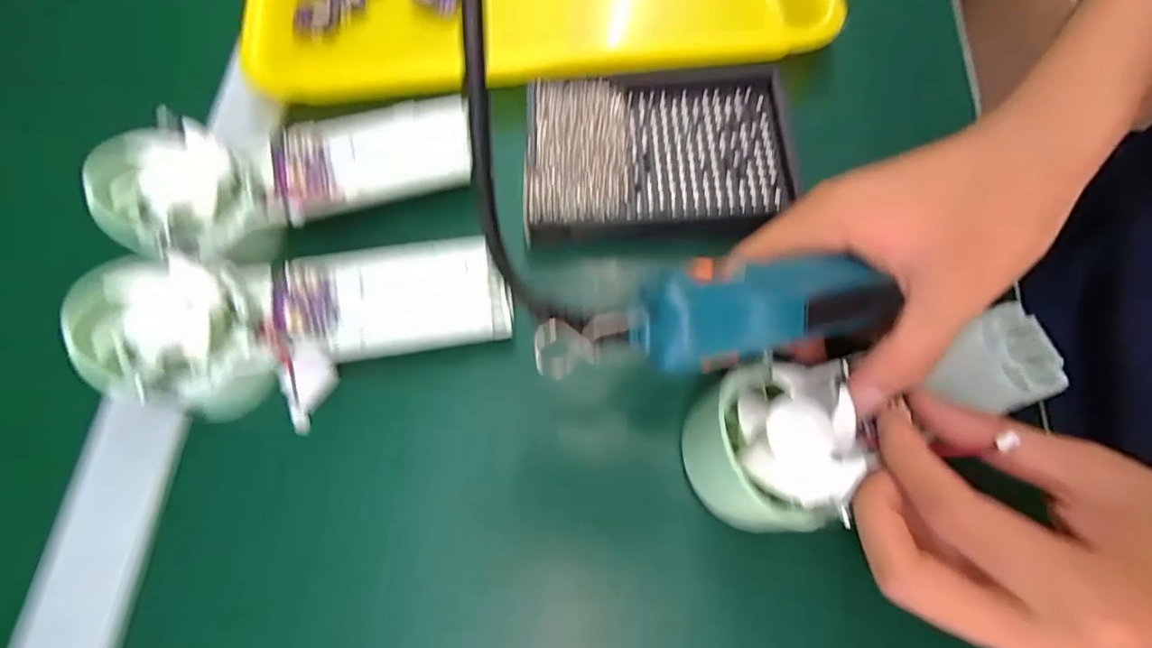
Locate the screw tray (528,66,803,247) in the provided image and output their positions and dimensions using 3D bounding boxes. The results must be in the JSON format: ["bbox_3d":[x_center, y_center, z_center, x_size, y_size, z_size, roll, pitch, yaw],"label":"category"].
[{"bbox_3d":[0.043,-0.091,0.291,0.136,0.013,0.102,-2,70,0],"label":"screw tray"}]

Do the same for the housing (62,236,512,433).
[{"bbox_3d":[-0.117,0.002,0.251,0.172,0.051,0.066,-5,70,-1],"label":"housing"}]

